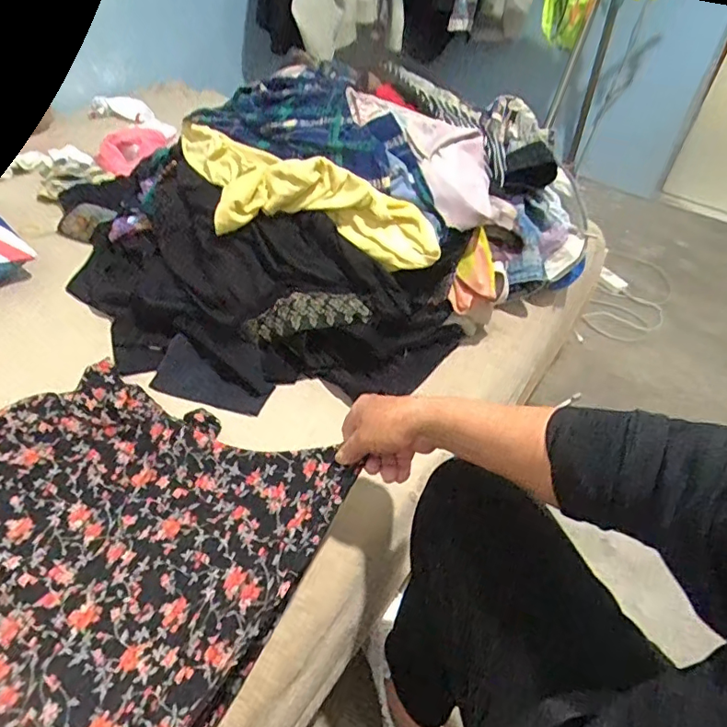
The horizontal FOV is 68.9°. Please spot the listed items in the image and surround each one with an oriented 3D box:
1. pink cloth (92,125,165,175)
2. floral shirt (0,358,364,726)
[{"bbox_3d":[-0.536,-0.492,1.233,0.105,0.056,0.171,16,45,12],"label":"pink cloth"},{"bbox_3d":[-0.333,0.212,0.524,0.471,0.082,0.511,25,48,20],"label":"floral shirt"}]

